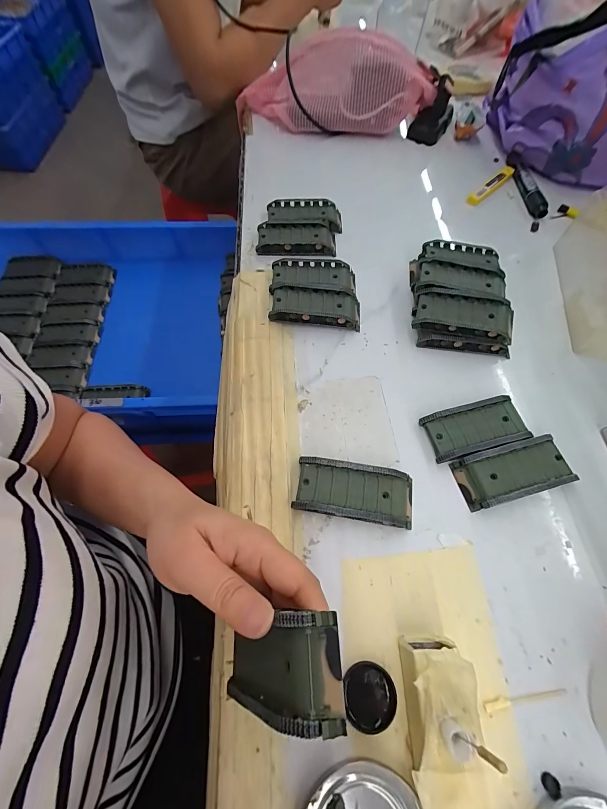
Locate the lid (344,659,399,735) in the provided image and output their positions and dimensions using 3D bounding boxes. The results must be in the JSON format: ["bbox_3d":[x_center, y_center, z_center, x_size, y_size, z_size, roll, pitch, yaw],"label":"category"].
[{"bbox_3d":[0.044,0.194,0.215,0.033,0.006,0.036,1,64,-2],"label":"lid"}]

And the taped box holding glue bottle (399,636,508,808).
[{"bbox_3d":[0.084,0.194,0.197,0.045,0.042,0.087,-3,64,-4],"label":"taped box holding glue bottle"}]

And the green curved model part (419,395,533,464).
[{"bbox_3d":[0.157,0.021,0.295,0.089,0.014,0.044,-12,65,-8],"label":"green curved model part"}]

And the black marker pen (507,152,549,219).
[{"bbox_3d":[0.322,-0.321,0.470,0.020,0.021,0.142,-1,64,-3],"label":"black marker pen"}]

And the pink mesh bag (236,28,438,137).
[{"bbox_3d":[0.046,-0.516,0.505,0.296,0.084,0.151,-9,65,-3],"label":"pink mesh bag"}]

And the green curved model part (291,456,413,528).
[{"bbox_3d":[0.043,0.073,0.268,0.095,0.021,0.044,9,64,2],"label":"green curved model part"}]

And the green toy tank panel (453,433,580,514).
[{"bbox_3d":[0.182,0.057,0.278,0.095,0.016,0.043,-13,65,-9],"label":"green toy tank panel"}]

